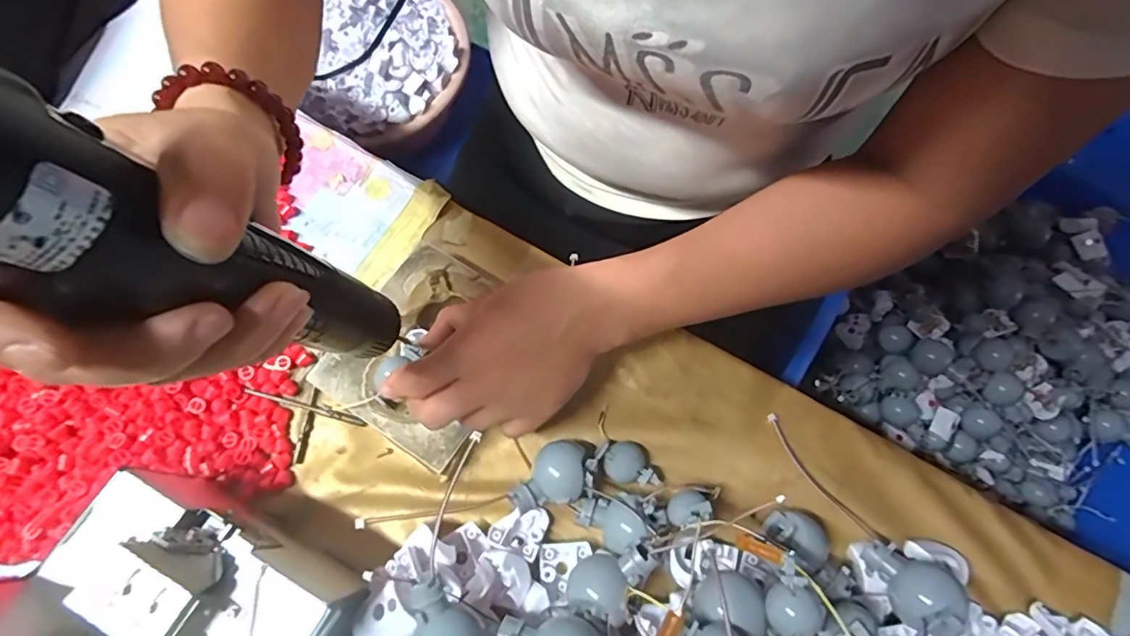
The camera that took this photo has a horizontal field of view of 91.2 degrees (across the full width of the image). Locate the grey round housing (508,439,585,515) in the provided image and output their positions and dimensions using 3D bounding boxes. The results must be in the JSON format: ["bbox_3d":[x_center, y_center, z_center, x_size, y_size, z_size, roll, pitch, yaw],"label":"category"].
[{"bbox_3d":[-0.006,0.097,0.331,0.031,0.030,0.048,34,73,10],"label":"grey round housing"}]

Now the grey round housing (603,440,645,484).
[{"bbox_3d":[0.035,0.089,0.339,0.023,0.019,0.026,35,74,10],"label":"grey round housing"}]

